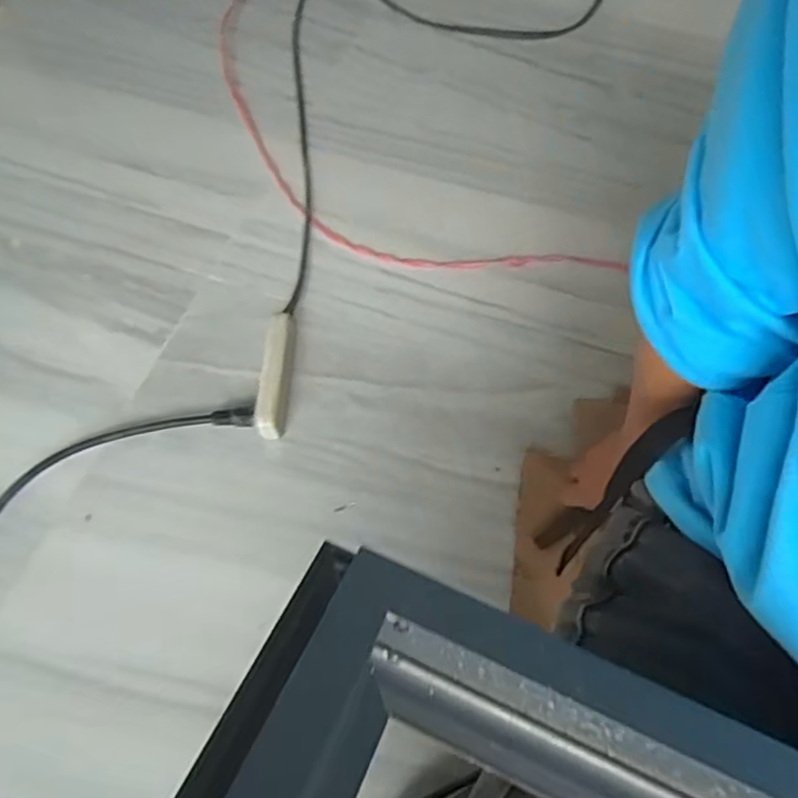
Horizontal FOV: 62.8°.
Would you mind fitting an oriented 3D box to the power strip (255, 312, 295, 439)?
[{"bbox_3d":[-0.137,-0.027,0.731,0.025,0.045,0.144,2,62,2],"label":"power strip"}]

